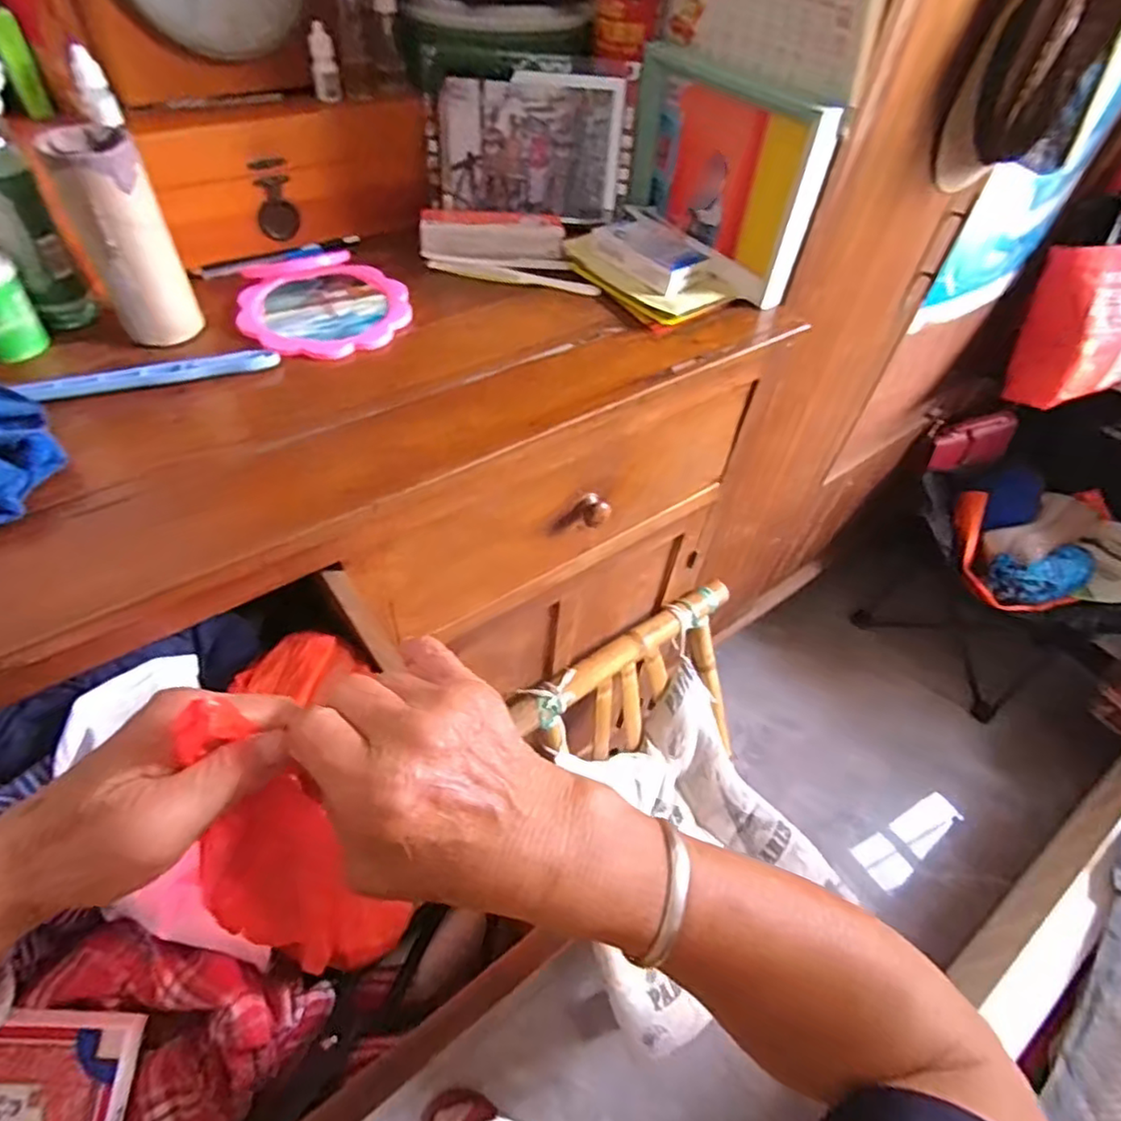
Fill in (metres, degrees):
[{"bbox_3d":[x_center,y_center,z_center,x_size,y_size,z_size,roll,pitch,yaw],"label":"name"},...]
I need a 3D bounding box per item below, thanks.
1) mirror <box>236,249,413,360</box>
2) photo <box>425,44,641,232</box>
[{"bbox_3d":[-0.219,-0.241,0.594,0.146,0.016,0.148,-14,54,-15],"label":"mirror"},{"bbox_3d":[-0.030,-0.431,0.654,0.208,0.139,0.013,1,38,-5],"label":"photo"}]

